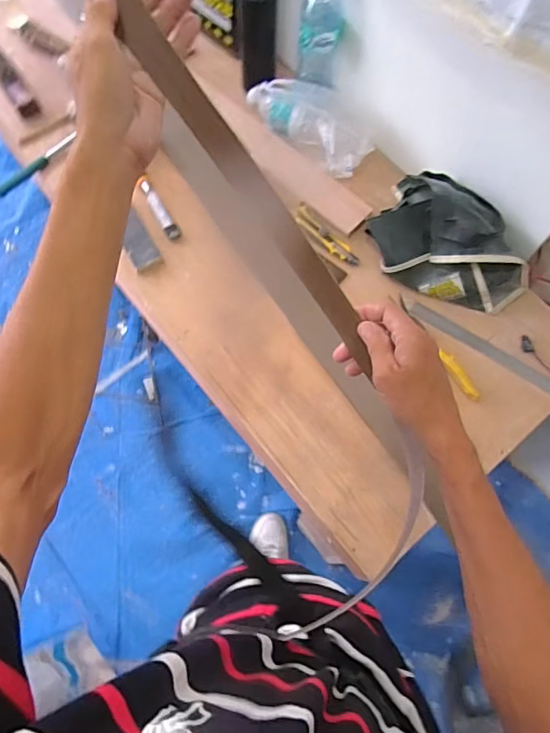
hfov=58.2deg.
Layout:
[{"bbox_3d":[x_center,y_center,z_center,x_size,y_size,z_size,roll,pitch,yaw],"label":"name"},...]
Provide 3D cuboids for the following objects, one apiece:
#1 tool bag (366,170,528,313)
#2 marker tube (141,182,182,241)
[{"bbox_3d":[0.334,-0.237,0.913,0.306,0.122,0.197,29,72,8],"label":"tool bag"},{"bbox_3d":[-0.231,-0.310,0.982,0.028,0.017,0.137,-32,74,-13],"label":"marker tube"}]

